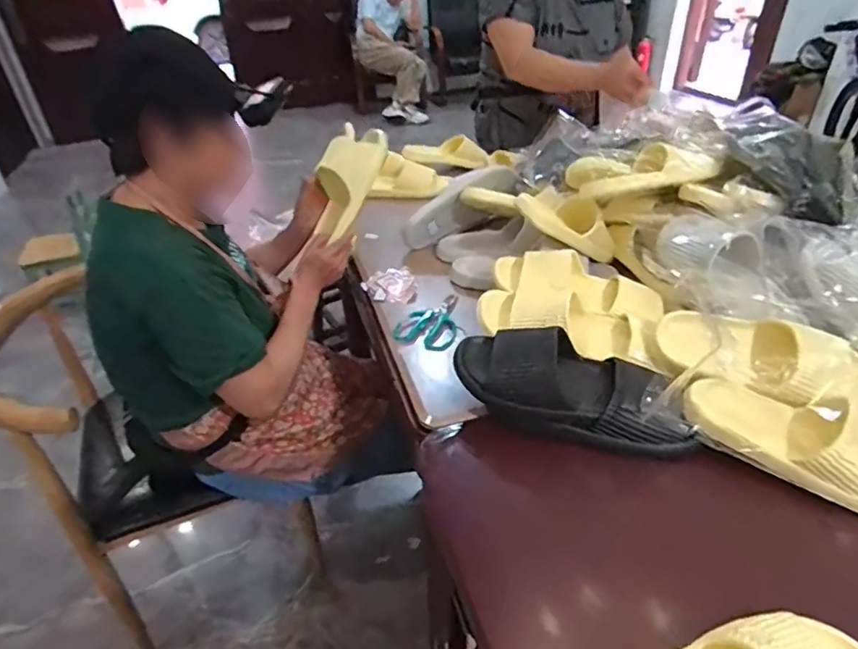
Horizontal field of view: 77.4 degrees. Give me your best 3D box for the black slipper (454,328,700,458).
[{"bbox_3d":[0.172,0.075,0.661,0.290,0.087,0.113,8,41,16],"label":"black slipper"}]

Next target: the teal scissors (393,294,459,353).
[{"bbox_3d":[0.004,-0.010,0.875,0.095,0.016,0.149,9,41,16],"label":"teal scissors"}]

